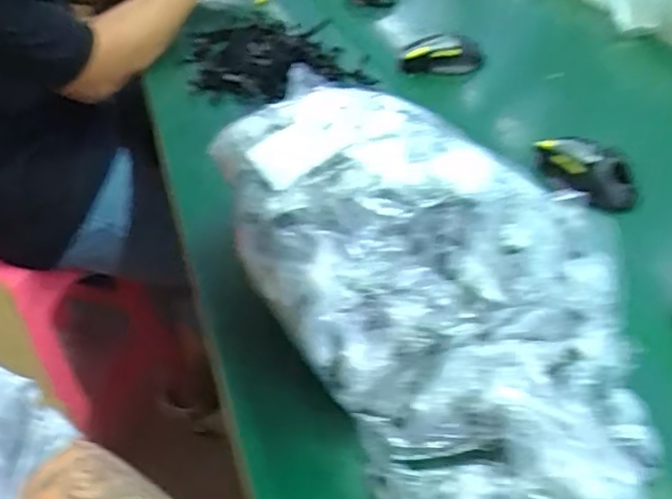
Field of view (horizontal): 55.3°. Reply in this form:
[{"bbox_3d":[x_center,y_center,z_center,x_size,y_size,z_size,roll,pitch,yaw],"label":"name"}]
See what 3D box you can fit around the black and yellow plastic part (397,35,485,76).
[{"bbox_3d":[0.136,-0.251,0.831,0.105,0.054,0.018,6,41,12],"label":"black and yellow plastic part"}]

